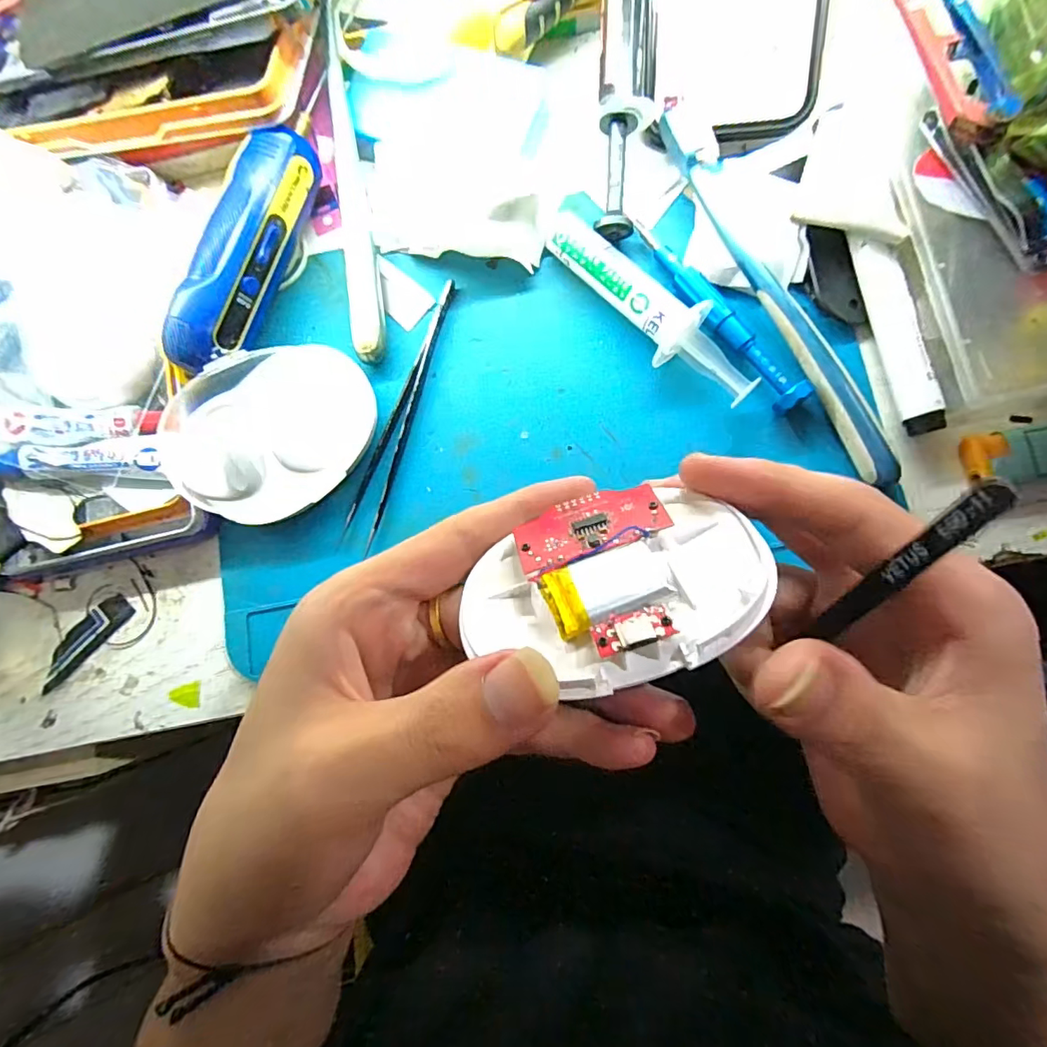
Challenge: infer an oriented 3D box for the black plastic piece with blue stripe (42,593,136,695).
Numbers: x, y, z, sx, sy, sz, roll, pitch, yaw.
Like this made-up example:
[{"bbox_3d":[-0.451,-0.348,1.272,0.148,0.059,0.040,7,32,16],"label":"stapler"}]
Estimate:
[{"bbox_3d":[-0.205,0.054,0.246,0.015,0.006,0.054,44,92,3],"label":"black plastic piece with blue stripe"}]

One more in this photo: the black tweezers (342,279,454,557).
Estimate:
[{"bbox_3d":[-0.056,-0.051,0.241,0.014,0.013,0.125,17,84,7],"label":"black tweezers"}]

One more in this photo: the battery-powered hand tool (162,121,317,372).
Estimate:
[{"bbox_3d":[-0.121,-0.120,0.231,0.030,0.024,0.110,19,84,8],"label":"battery-powered hand tool"}]

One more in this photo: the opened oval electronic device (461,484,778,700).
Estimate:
[{"bbox_3d":[0.023,0.014,0.141,0.080,0.011,0.056,-17,49,1],"label":"opened oval electronic device"}]

